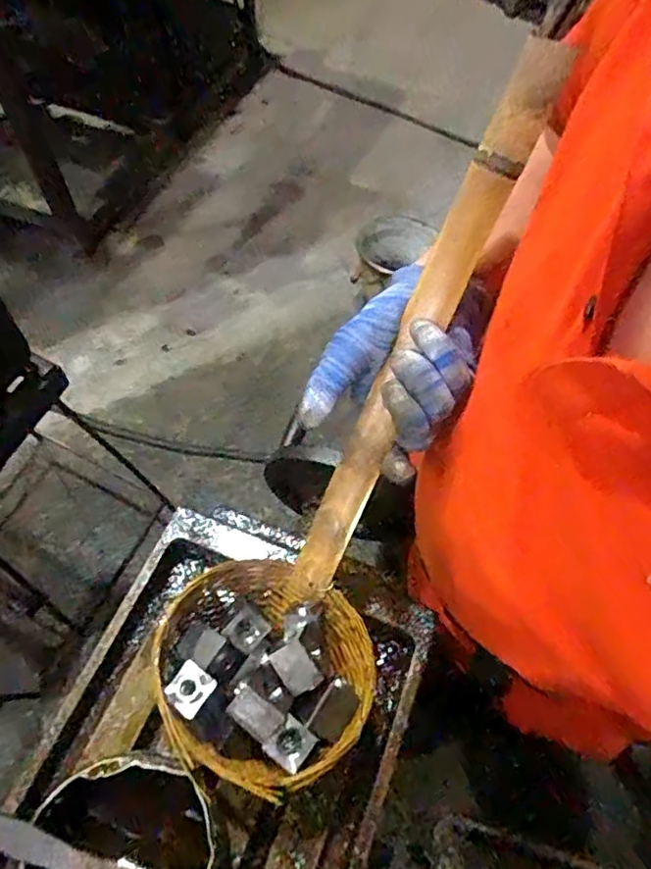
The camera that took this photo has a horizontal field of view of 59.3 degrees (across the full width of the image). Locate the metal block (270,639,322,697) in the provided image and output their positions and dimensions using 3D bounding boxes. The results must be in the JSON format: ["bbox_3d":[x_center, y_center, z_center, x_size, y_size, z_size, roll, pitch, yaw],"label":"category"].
[{"bbox_3d":[-0.018,0.147,0.367,0.024,0.016,0.031,-35,90,10],"label":"metal block"}]

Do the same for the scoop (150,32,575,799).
[{"bbox_3d":[0.034,-0.002,0.349,0.131,0.095,0.449,27,98,12],"label":"scoop"}]

